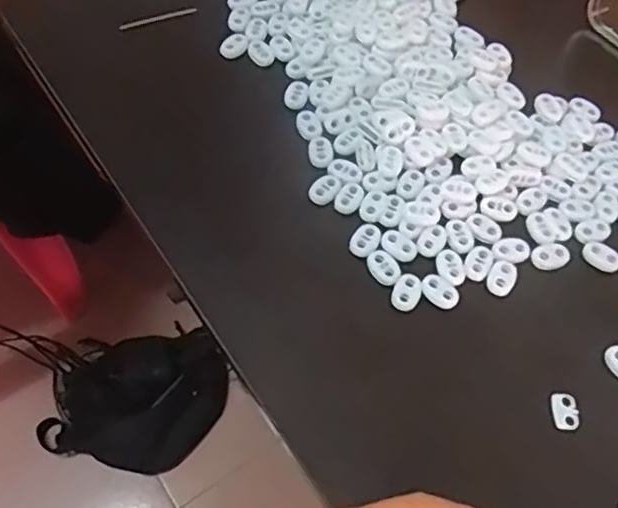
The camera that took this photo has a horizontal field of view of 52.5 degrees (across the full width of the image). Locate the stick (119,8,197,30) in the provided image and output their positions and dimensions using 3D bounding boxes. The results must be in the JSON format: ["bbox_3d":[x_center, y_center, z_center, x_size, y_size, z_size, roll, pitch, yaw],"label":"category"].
[{"bbox_3d":[-0.109,-0.171,0.454,0.056,0.004,0.005,-21,64,-16],"label":"stick"}]

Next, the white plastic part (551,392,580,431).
[{"bbox_3d":[0.134,0.082,0.328,0.012,0.004,0.019,-2,60,-5],"label":"white plastic part"}]

